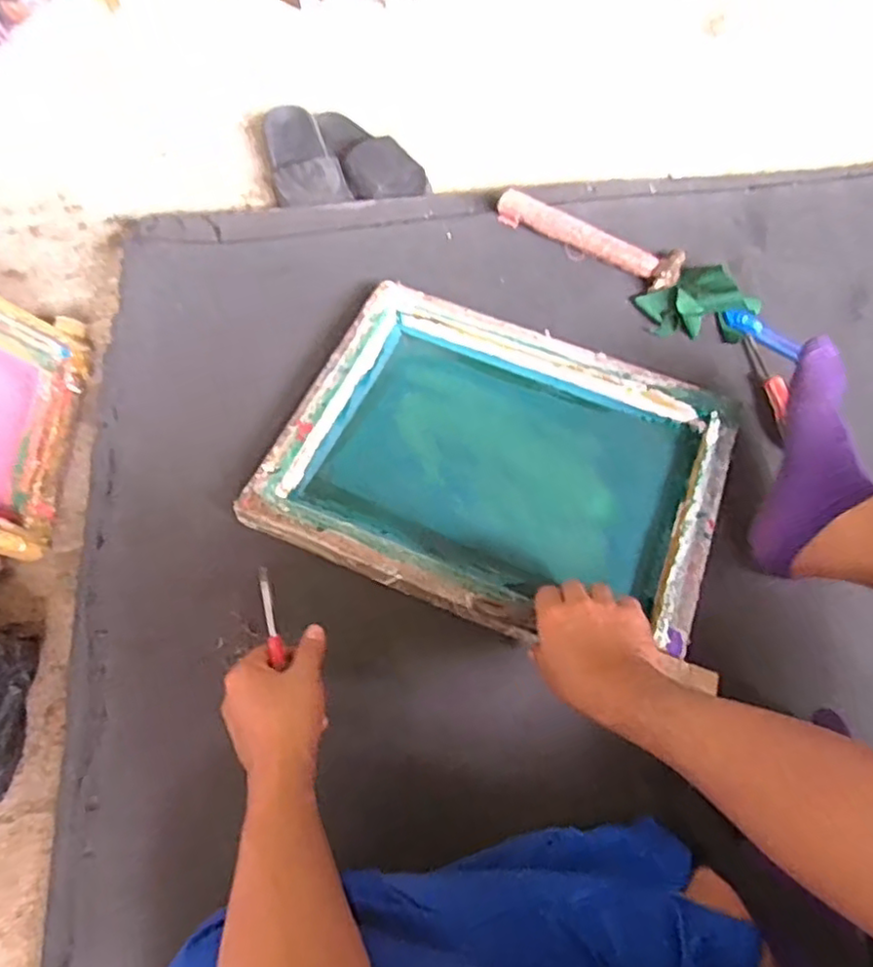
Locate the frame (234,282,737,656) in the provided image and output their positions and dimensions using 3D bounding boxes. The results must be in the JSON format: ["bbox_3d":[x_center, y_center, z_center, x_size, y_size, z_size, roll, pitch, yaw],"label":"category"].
[{"bbox_3d":[0.071,-0.021,0.742,0.447,0.050,0.357,23,62,9],"label":"frame"}]

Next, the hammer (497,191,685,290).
[{"bbox_3d":[0.209,-0.338,0.937,0.267,0.041,0.067,25,62,10],"label":"hammer"}]

